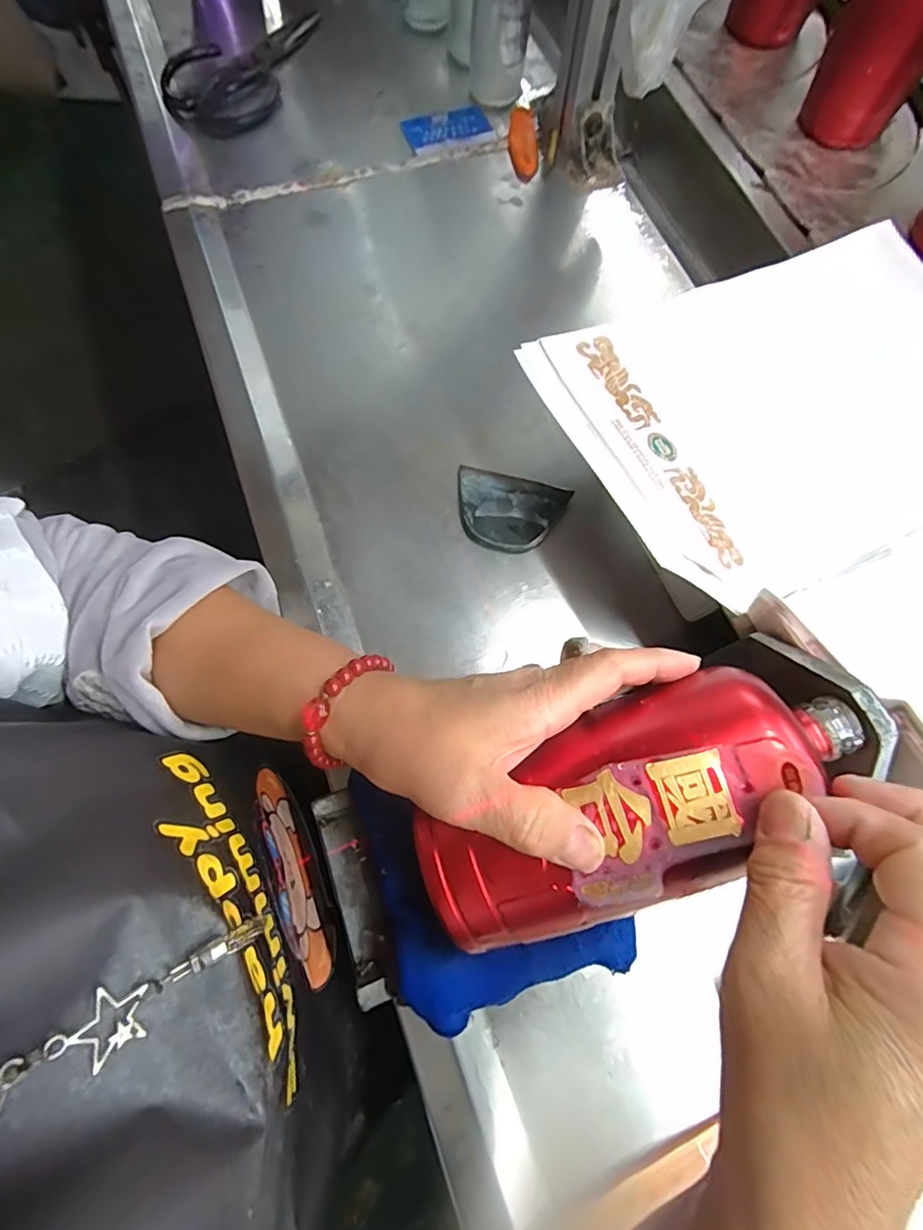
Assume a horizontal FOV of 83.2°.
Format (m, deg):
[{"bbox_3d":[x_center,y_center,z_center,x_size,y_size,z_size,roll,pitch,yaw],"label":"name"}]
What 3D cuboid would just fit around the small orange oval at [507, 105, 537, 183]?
[{"bbox_3d":[0.060,-0.464,0.511,0.027,0.011,0.092,-2,74,-1],"label":"small orange oval"}]

